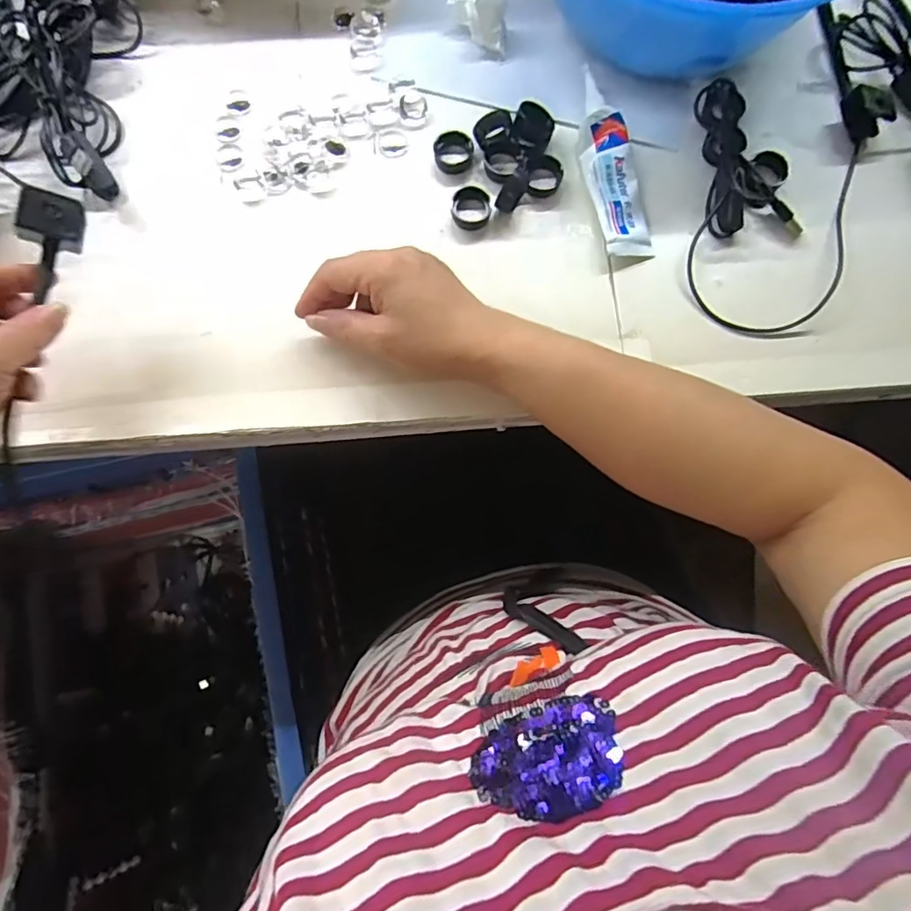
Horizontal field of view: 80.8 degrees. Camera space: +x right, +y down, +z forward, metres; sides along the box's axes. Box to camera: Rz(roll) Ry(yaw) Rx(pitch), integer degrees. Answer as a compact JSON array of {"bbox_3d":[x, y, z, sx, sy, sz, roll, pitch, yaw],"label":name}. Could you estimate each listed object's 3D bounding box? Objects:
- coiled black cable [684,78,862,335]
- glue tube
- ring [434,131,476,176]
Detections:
[{"bbox_3d":[0.211,-0.168,0.371,0.124,0.026,0.163,20,78,3],"label":"coiled black cable"},{"bbox_3d":[0.111,-0.209,0.379,0.036,0.020,0.140,-10,78,-3],"label":"glue tube"},{"bbox_3d":[-0.001,-0.222,0.390,0.028,0.011,0.025,-10,78,-3],"label":"ring"}]

